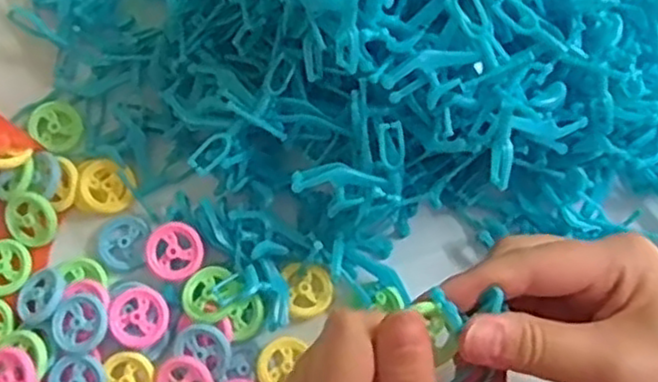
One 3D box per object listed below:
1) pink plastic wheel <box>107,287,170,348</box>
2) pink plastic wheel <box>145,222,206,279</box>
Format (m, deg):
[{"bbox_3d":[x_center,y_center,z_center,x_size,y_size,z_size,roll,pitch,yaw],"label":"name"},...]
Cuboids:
[{"bbox_3d":[-0.095,0.064,0.363,0.029,0.009,0.028,0,74,2],"label":"pink plastic wheel"},{"bbox_3d":[-0.080,0.031,0.371,0.029,0.005,0.029,0,74,2],"label":"pink plastic wheel"}]

